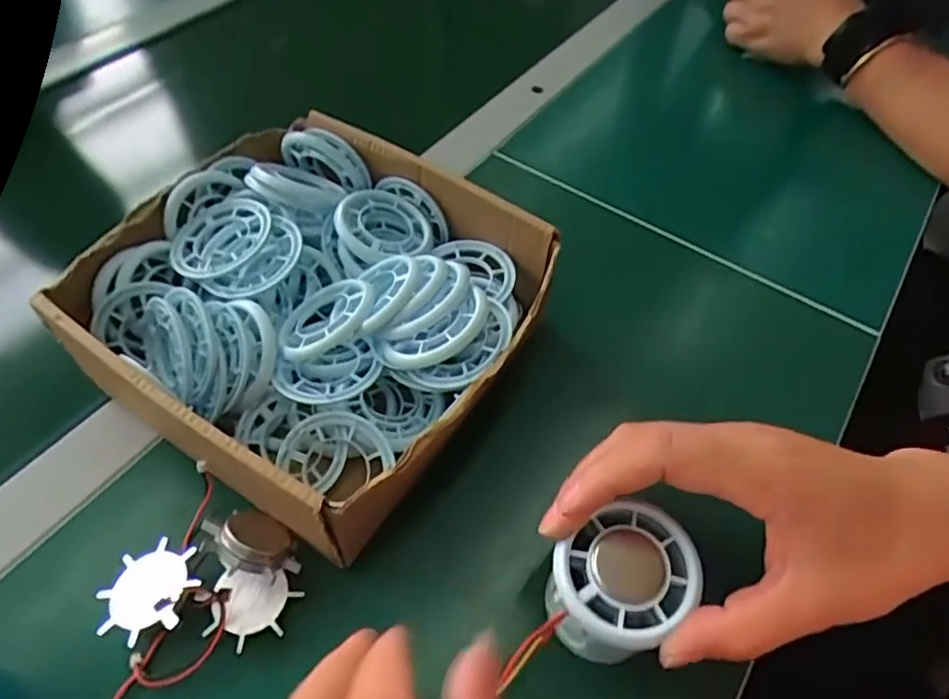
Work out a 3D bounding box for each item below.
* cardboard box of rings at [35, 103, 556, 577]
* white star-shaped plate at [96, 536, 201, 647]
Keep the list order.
[{"bbox_3d":[-0.080,-0.026,0.333,0.218,0.064,0.196,30,59,17],"label":"cardboard box of rings"},{"bbox_3d":[-0.142,0.104,0.271,0.041,0.009,0.040,-21,59,-16],"label":"white star-shaped plate"}]

